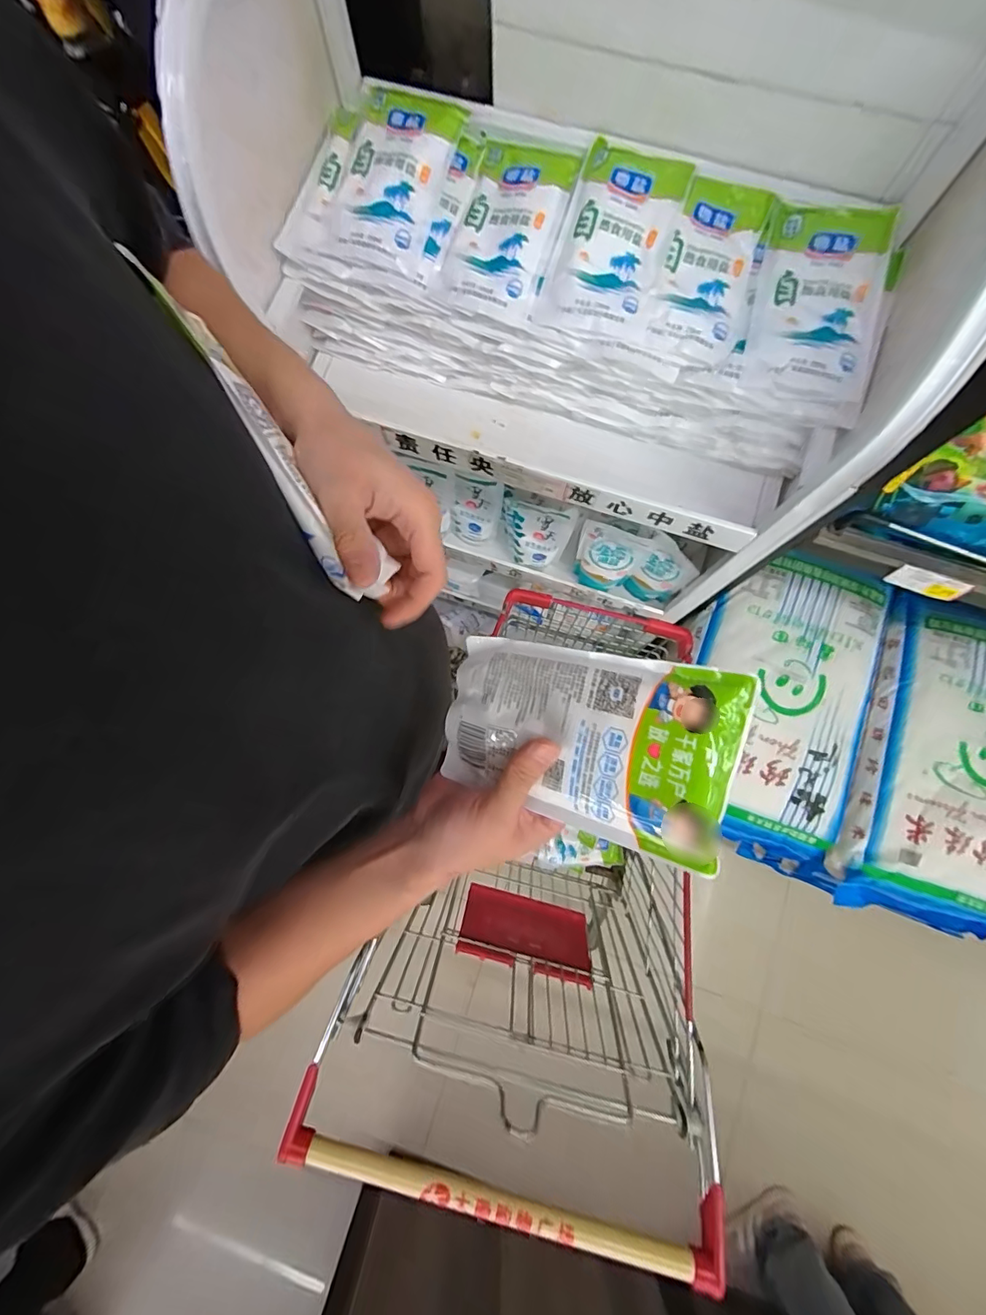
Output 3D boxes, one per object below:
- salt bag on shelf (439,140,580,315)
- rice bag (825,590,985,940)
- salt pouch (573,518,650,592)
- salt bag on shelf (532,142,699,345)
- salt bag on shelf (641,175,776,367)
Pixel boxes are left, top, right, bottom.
[{"bbox_3d":[0.016,-0.436,0.495,0.101,0.025,0.172,16,81,4],"label":"salt bag on shelf"},{"bbox_3d":[0.888,0.213,0.960,0.372,0.117,0.600,16,81,4],"label":"rice bag"},{"bbox_3d":[0.181,-0.155,0.802,0.096,0.167,0.038,19,81,5],"label":"salt pouch"},{"bbox_3d":[0.120,-0.412,0.484,0.100,0.040,0.186,20,81,5],"label":"salt bag on shelf"},{"bbox_3d":[0.207,-0.376,0.479,0.087,0.033,0.172,15,81,4],"label":"salt bag on shelf"}]

